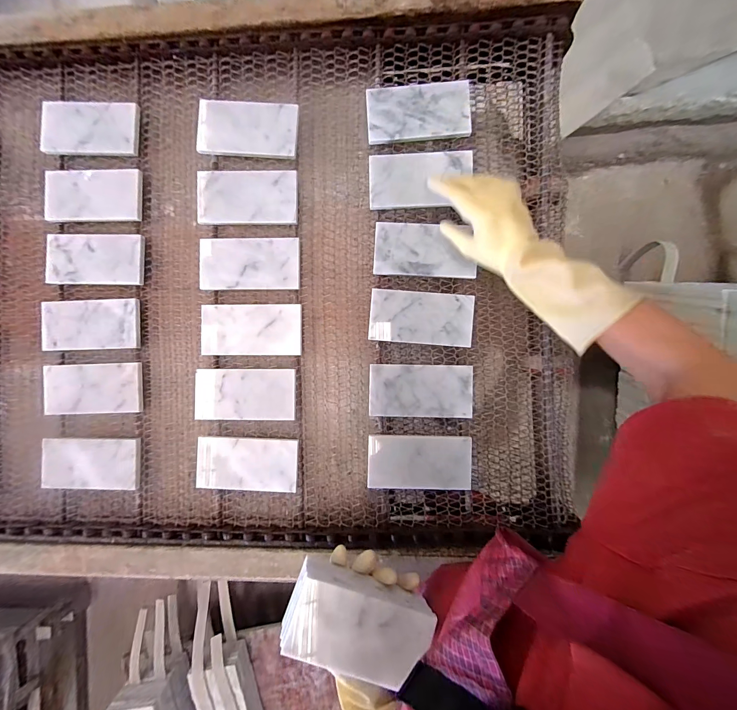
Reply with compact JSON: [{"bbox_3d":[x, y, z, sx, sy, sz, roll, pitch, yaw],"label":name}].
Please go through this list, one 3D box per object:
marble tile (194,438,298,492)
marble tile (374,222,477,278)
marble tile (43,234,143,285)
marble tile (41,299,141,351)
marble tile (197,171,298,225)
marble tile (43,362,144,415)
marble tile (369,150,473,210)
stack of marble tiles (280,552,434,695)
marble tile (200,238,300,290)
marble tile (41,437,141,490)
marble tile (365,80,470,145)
[{"bbox_3d":[-0.189,0.169,0.486,0.156,0.012,0.080,1,89,2],"label":"marble tile"},{"bbox_3d":[0.085,-0.160,0.482,0.150,0.007,0.078,3,93,4],"label":"marble tile"},{"bbox_3d":[-0.436,-0.152,0.504,0.152,0.010,0.078,2,90,5],"label":"marble tile"},{"bbox_3d":[-0.442,-0.047,0.503,0.152,0.011,0.077,-1,93,6],"label":"marble tile"},{"bbox_3d":[-0.189,-0.243,0.490,0.156,0.008,0.077,1,99,5],"label":"marble tile"},{"bbox_3d":[-0.440,0.054,0.504,0.158,0.016,0.078,-2,93,8],"label":"marble tile"},{"bbox_3d":[0.081,-0.269,0.488,0.155,0.009,0.089,-2,85,1],"label":"marble tile"},{"bbox_3d":[-0.012,0.302,0.358,0.157,0.054,0.080,18,90,6],"label":"stack of marble tiles"},{"bbox_3d":[-0.184,-0.140,0.488,0.153,0.007,0.077,0,94,1],"label":"marble tile"},{"bbox_3d":[-0.443,0.172,0.504,0.157,0.012,0.080,-1,88,8],"label":"marble tile"},{"bbox_3d":[0.077,-0.373,0.486,0.155,0.006,0.085,-2,89,1],"label":"marble tile"}]

